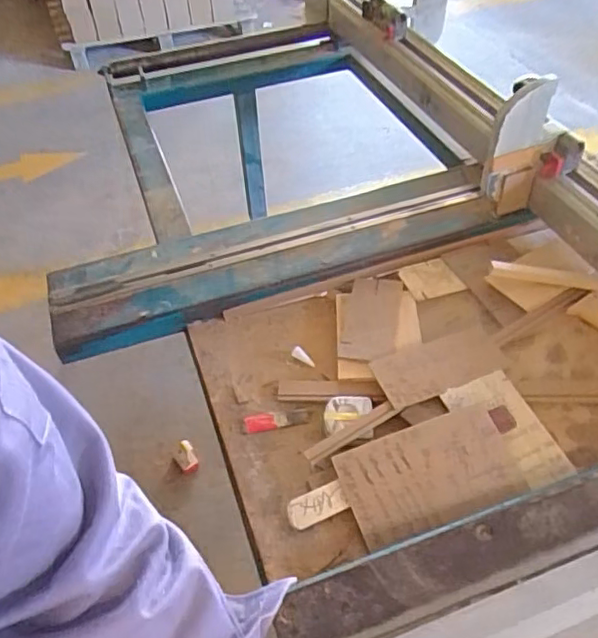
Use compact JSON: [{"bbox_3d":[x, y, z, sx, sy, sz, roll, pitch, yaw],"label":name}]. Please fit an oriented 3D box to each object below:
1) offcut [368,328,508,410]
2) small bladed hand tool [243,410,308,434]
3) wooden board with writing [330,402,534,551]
[{"bbox_3d":[0.168,0.054,0.704,0.159,0.010,0.076,-22,49,-10],"label":"offcut"},{"bbox_3d":[-0.026,0.117,0.676,0.073,0.011,0.023,-12,48,-2],"label":"small bladed hand tool"},{"bbox_3d":[0.135,0.157,0.603,0.177,0.012,0.100,-17,64,-9],"label":"wooden board with writing"}]

